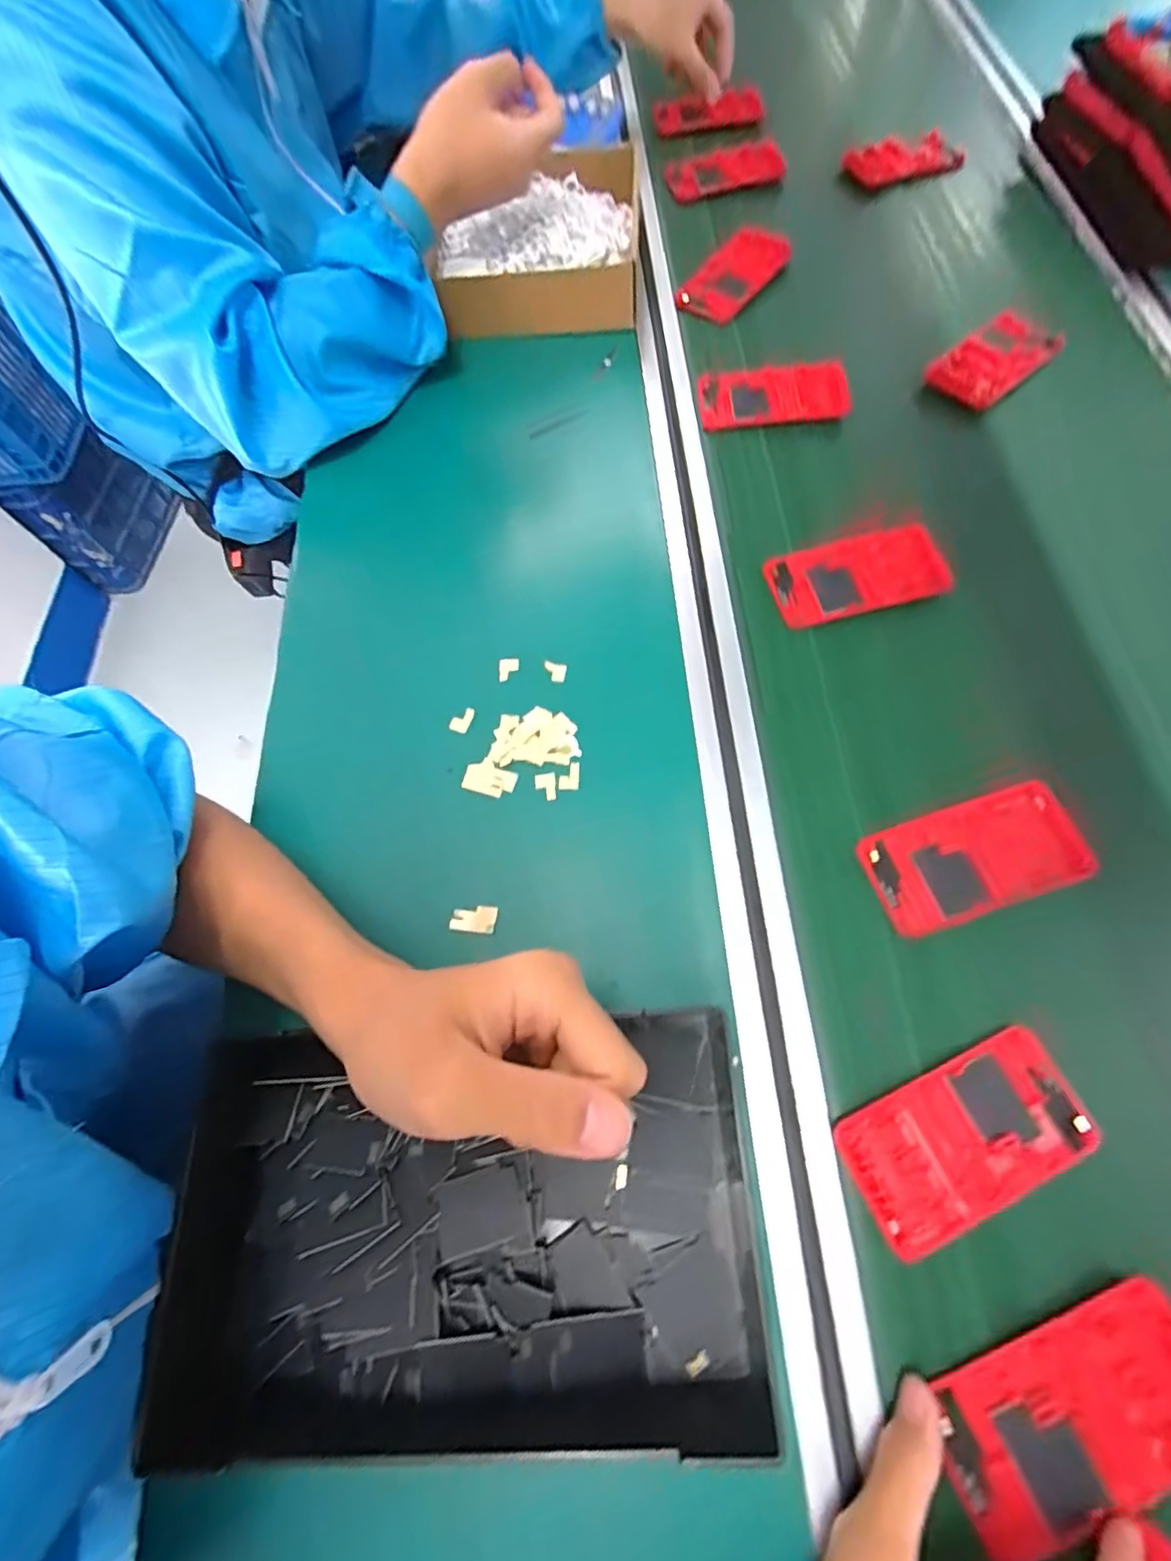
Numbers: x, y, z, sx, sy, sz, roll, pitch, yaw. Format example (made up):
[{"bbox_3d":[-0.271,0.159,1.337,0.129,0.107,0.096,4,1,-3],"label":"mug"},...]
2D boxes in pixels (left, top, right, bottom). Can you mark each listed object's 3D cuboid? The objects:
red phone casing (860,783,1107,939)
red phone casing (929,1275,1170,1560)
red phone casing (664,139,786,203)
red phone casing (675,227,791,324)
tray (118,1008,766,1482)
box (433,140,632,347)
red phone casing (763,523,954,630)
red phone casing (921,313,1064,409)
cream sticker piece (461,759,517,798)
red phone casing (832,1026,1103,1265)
[{"bbox_3d":[0.229,0.045,0.347,0.121,0.011,0.062,-18,69,-4],"label":"red phone casing"},{"bbox_3d":[0.214,0.275,0.256,0.119,0.013,0.061,-21,69,-6],"label":"red phone casing"},{"bbox_3d":[0.153,-0.679,0.656,0.133,0.011,0.078,-11,68,-2],"label":"red phone casing"},{"bbox_3d":[0.147,-0.492,0.573,0.063,0.014,0.122,39,83,11],"label":"red phone casing"},{"bbox_3d":[-0.058,0.212,0.283,0.276,0.028,0.171,-2,71,-1],"label":"tray"},{"bbox_3d":[-0.037,-0.526,0.574,0.188,0.044,0.216,1,69,3],"label":"box"},{"bbox_3d":[0.198,-0.149,0.428,0.126,0.010,0.063,-14,68,1],"label":"red phone casing"},{"bbox_3d":[0.354,-0.364,0.511,0.119,0.015,0.062,-37,72,-11],"label":"red phone casing"},{"bbox_3d":[-0.063,-0.001,0.393,0.034,0.004,0.023,16,78,8],"label":"cream sticker piece"},{"bbox_3d":[0.192,0.177,0.294,0.123,0.006,0.061,-24,69,-7],"label":"red phone casing"}]

